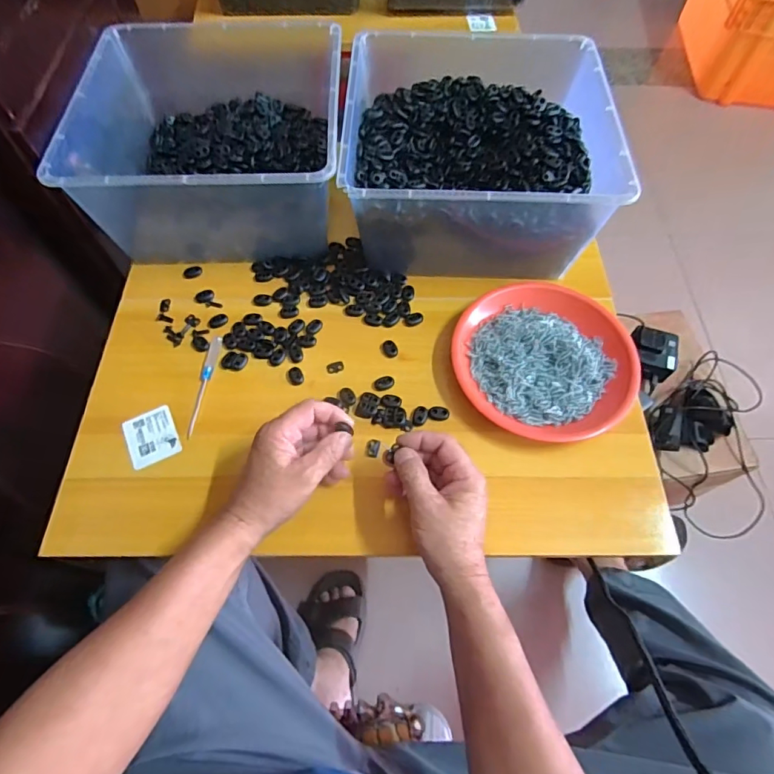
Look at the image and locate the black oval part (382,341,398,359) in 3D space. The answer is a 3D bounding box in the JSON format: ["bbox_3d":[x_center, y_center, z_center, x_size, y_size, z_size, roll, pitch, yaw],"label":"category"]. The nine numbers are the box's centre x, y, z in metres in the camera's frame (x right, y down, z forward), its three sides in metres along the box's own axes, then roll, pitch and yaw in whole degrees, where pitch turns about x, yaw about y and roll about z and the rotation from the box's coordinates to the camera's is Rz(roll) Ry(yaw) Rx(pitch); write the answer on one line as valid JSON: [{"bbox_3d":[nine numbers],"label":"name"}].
[{"bbox_3d":[0.004,-0.043,0.552,0.017,0.005,0.022,-22,61,-9],"label":"black oval part"}]

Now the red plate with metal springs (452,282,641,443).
[{"bbox_3d":[0.168,-0.032,0.522,0.176,0.026,0.189,-1,59,2],"label":"red plate with metal springs"}]

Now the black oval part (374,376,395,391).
[{"bbox_3d":[-0.003,-0.004,0.530,0.023,0.004,0.016,-19,60,-8],"label":"black oval part"}]

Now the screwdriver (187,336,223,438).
[{"bbox_3d":[-0.200,-0.003,0.530,0.013,0.010,0.122,3,60,5],"label":"screwdriver"}]

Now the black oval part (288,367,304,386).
[{"bbox_3d":[-0.100,-0.012,0.534,0.016,0.004,0.021,-18,60,-8],"label":"black oval part"}]

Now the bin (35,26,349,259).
[{"bbox_3d":[-0.202,-0.306,0.610,0.298,0.142,0.308,-2,59,2],"label":"bin"}]

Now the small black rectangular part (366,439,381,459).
[{"bbox_3d":[-0.014,0.062,0.494,0.013,0.004,0.019,7,60,7],"label":"small black rectangular part"}]

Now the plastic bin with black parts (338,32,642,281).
[{"bbox_3d":[0.107,-0.283,0.599,0.296,0.142,0.307,1,60,3],"label":"plastic bin with black parts"}]

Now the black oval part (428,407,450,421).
[{"bbox_3d":[0.055,0.027,0.513,0.022,0.007,0.015,6,60,7],"label":"black oval part"}]

